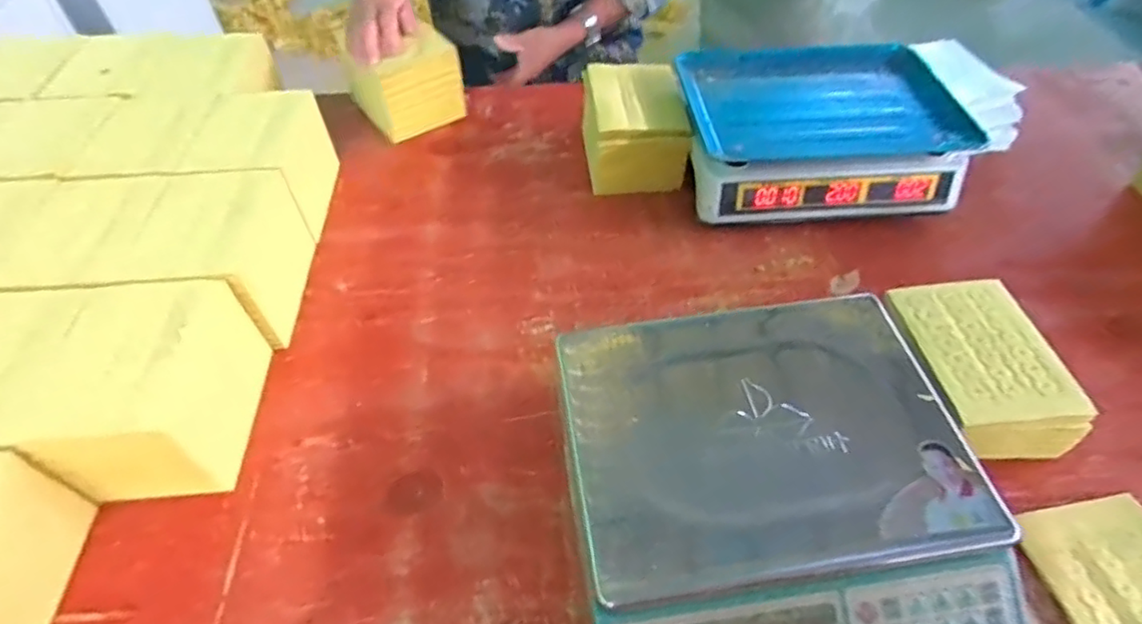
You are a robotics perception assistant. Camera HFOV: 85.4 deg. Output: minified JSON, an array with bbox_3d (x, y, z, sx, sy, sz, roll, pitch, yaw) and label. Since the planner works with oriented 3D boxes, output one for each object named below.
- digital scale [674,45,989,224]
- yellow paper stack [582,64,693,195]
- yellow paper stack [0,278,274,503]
[{"bbox_3d":[0.313,-0.233,0.821,0.337,0.109,0.258,-2,51,-1],"label":"digital scale"},{"bbox_3d":[0.081,-0.239,0.827,0.121,0.094,0.185,-3,51,-2],"label":"yellow paper stack"},{"bbox_3d":[-0.429,0.076,0.561,0.236,0.120,0.161,-3,51,-2],"label":"yellow paper stack"}]

